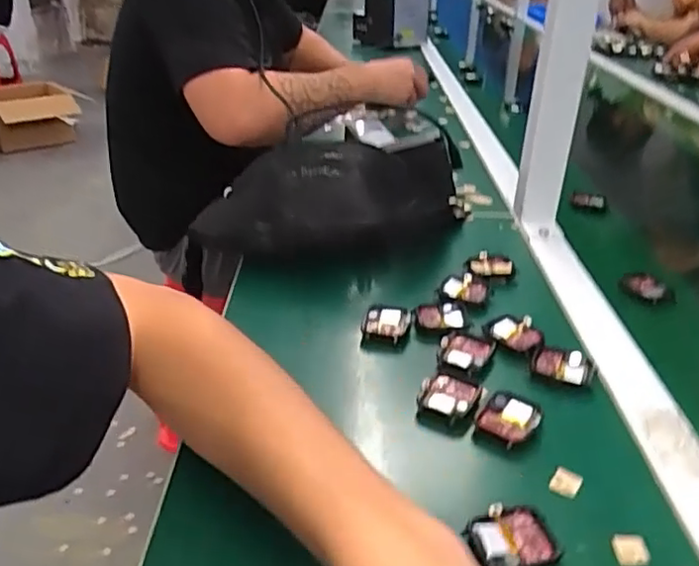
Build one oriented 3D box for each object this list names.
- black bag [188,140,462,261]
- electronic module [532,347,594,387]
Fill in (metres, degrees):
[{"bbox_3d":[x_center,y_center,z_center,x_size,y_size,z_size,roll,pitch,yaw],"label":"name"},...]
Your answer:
[{"bbox_3d":[-0.027,-0.089,0.666,0.266,0.090,0.186,8,30,10],"label":"black bag"},{"bbox_3d":[0.160,0.064,0.474,0.044,0.011,0.032,13,31,19],"label":"electronic module"}]

